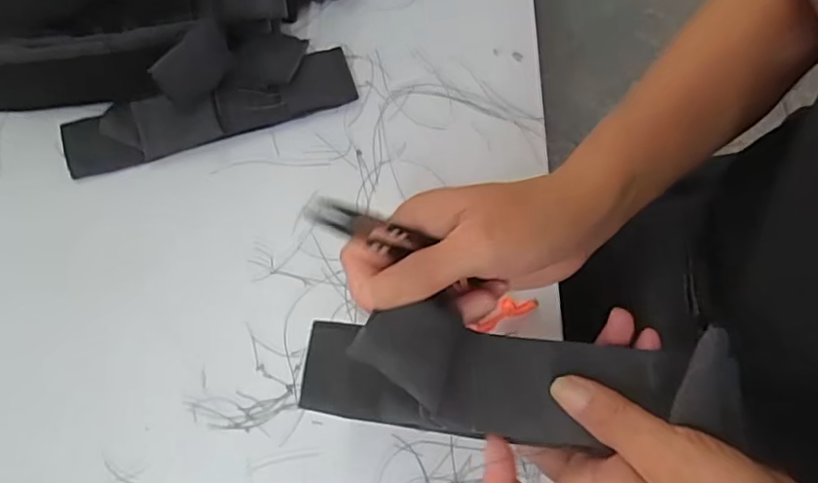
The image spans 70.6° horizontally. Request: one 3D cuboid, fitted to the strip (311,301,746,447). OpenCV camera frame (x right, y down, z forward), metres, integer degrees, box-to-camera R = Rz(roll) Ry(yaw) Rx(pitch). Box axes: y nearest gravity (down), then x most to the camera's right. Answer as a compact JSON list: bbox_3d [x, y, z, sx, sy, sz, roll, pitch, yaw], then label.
[{"bbox_3d":[0.049,0.058,0.249,0.190,0.044,0.050,3,69,0],"label":"strip"}]

